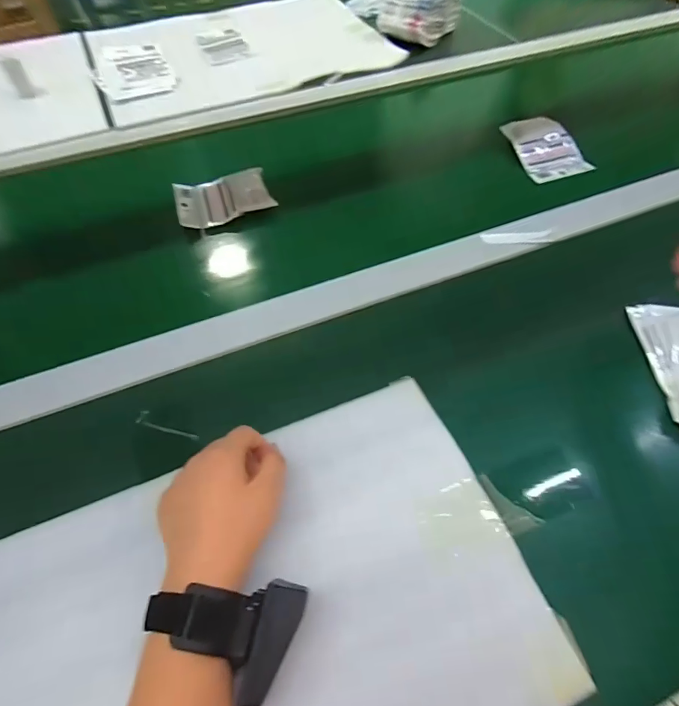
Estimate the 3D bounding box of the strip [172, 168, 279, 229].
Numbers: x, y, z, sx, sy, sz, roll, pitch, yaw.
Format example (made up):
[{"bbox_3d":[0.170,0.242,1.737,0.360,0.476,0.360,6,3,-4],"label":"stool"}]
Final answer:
[{"bbox_3d":[-0.165,-0.222,0.608,0.128,0.023,0.104,-17,58,-11],"label":"strip"}]

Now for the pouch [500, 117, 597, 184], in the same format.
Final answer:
[{"bbox_3d":[0.324,-0.318,0.665,0.101,0.024,0.128,-16,75,-5],"label":"pouch"}]

